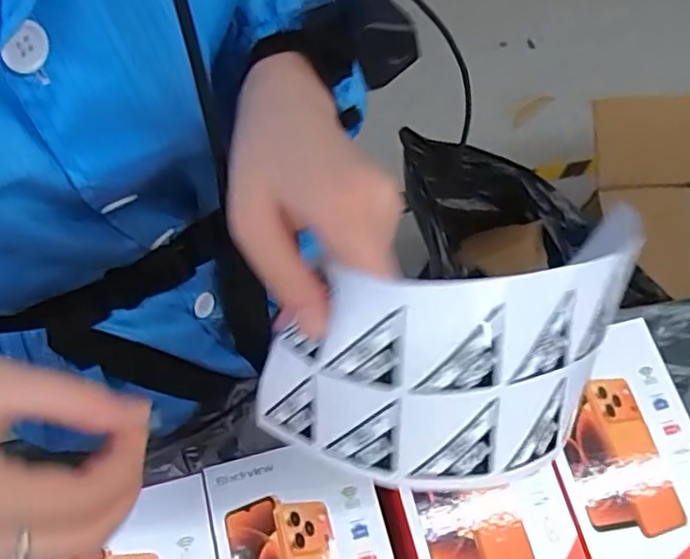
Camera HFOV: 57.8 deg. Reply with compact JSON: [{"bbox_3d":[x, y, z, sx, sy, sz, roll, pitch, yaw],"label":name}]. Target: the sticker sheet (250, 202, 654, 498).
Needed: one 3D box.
[{"bbox_3d":[0.040,0.036,0.250,0.145,0.073,0.082,-16,70,-8],"label":"sticker sheet"}]

